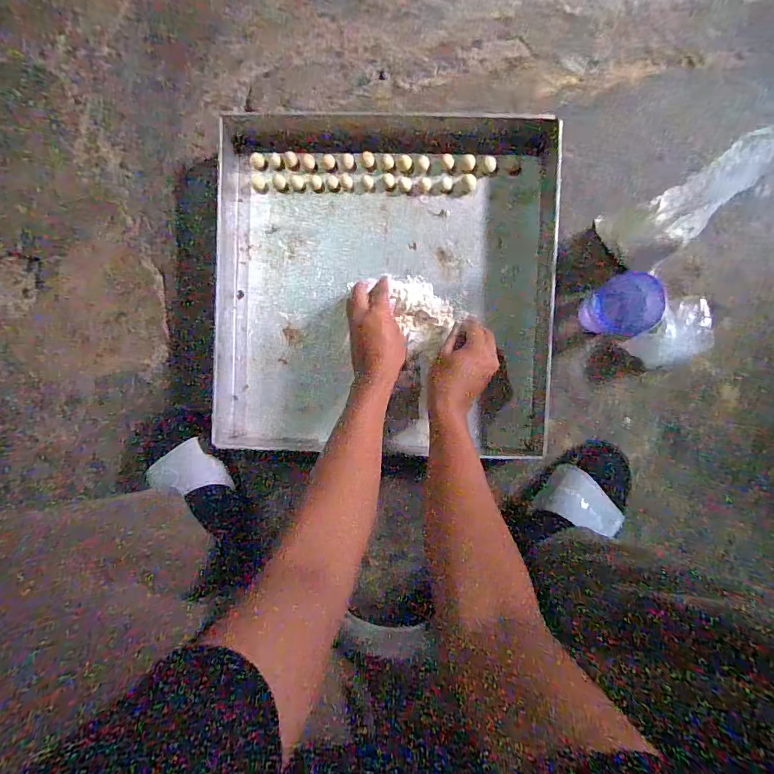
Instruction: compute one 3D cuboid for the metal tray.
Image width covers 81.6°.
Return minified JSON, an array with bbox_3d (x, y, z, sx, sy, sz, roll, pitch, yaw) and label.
[{"bbox_3d":[-0.008,-0.148,0.647,0.485,0.062,0.494,1,93,4],"label":"metal tray"}]

